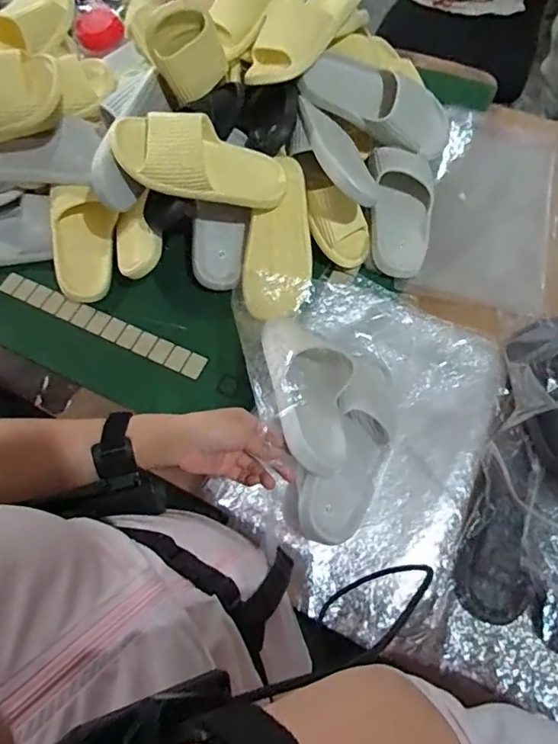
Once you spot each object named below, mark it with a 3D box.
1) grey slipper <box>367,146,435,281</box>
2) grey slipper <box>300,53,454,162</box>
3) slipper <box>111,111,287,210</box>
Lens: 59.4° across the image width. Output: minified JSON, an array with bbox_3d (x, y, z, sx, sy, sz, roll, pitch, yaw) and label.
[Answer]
[{"bbox_3d":[0.208,-0.272,0.815,0.110,0.066,0.233,0,68,2],"label":"grey slipper"},{"bbox_3d":[0.168,-0.452,0.817,0.262,0.078,0.089,24,70,-2],"label":"grey slipper"},{"bbox_3d":[-0.105,-0.299,0.698,0.244,0.072,0.095,9,66,-23],"label":"slipper"}]

